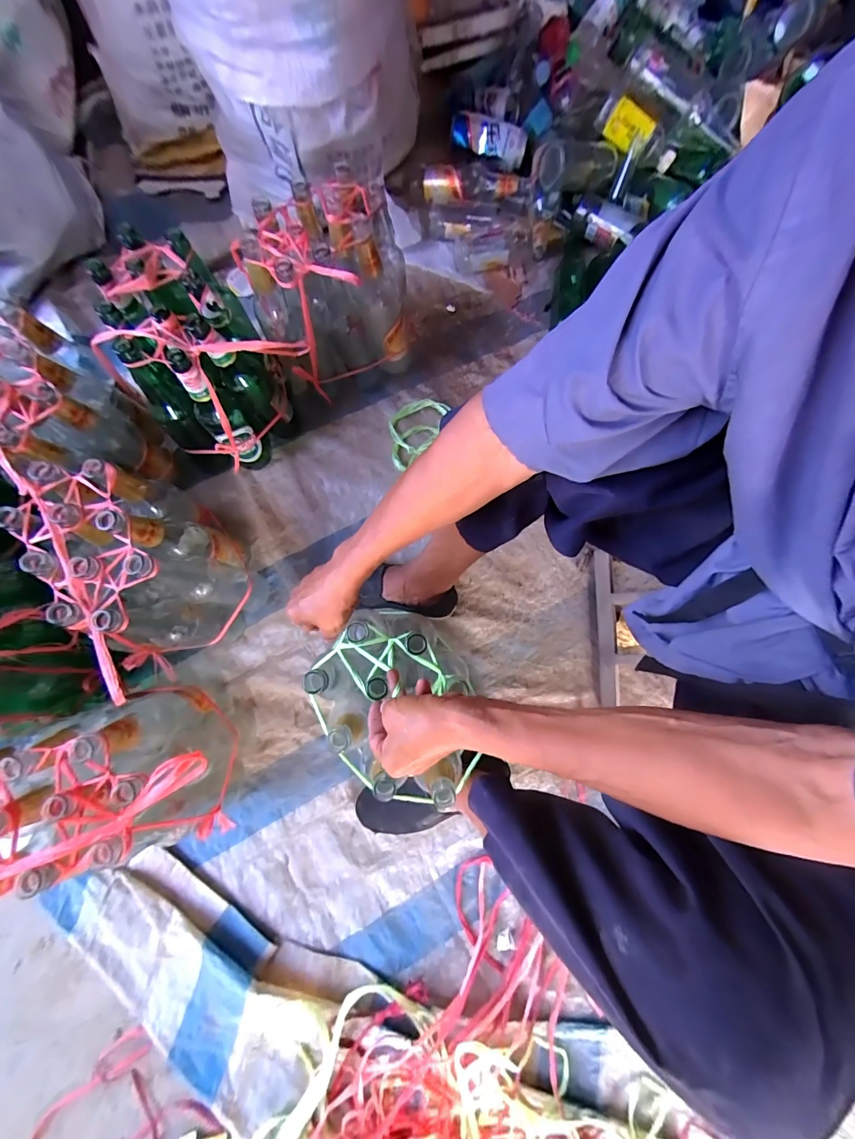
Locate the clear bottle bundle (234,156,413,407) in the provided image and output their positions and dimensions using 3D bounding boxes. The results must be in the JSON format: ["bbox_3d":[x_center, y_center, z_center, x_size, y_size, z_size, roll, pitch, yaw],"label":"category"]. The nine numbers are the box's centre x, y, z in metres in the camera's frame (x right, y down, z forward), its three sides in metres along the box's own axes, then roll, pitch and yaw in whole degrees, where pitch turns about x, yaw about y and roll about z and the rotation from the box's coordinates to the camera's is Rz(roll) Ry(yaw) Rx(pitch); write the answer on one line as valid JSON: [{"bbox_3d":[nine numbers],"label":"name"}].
[{"bbox_3d":[-0.158,-0.457,0.654,0.240,0.222,0.185,-37,83,-10],"label":"clear bottle bundle"}]

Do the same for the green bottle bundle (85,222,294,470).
[{"bbox_3d":[-0.366,-0.330,0.644,0.221,0.266,0.236,-34,83,-9],"label":"green bottle bundle"}]

